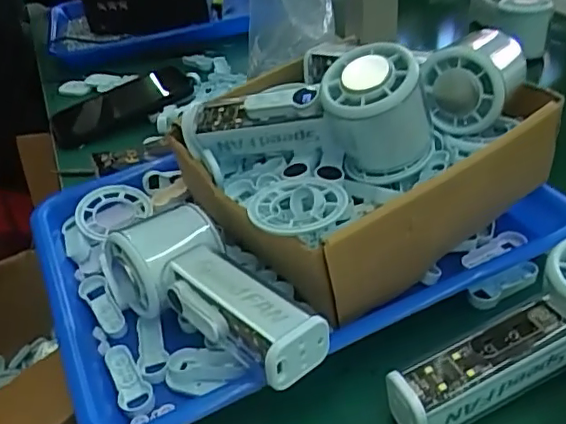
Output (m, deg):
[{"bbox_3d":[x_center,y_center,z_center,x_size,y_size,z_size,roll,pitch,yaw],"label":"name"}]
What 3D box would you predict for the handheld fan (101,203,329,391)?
[{"bbox_3d":[-0.045,0.051,0.341,0.061,0.054,0.158,-30,42,-29],"label":"handheld fan"}]

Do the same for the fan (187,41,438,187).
[{"bbox_3d":[0.007,-0.061,0.362,0.164,0.075,0.061,4,38,15],"label":"fan"}]

